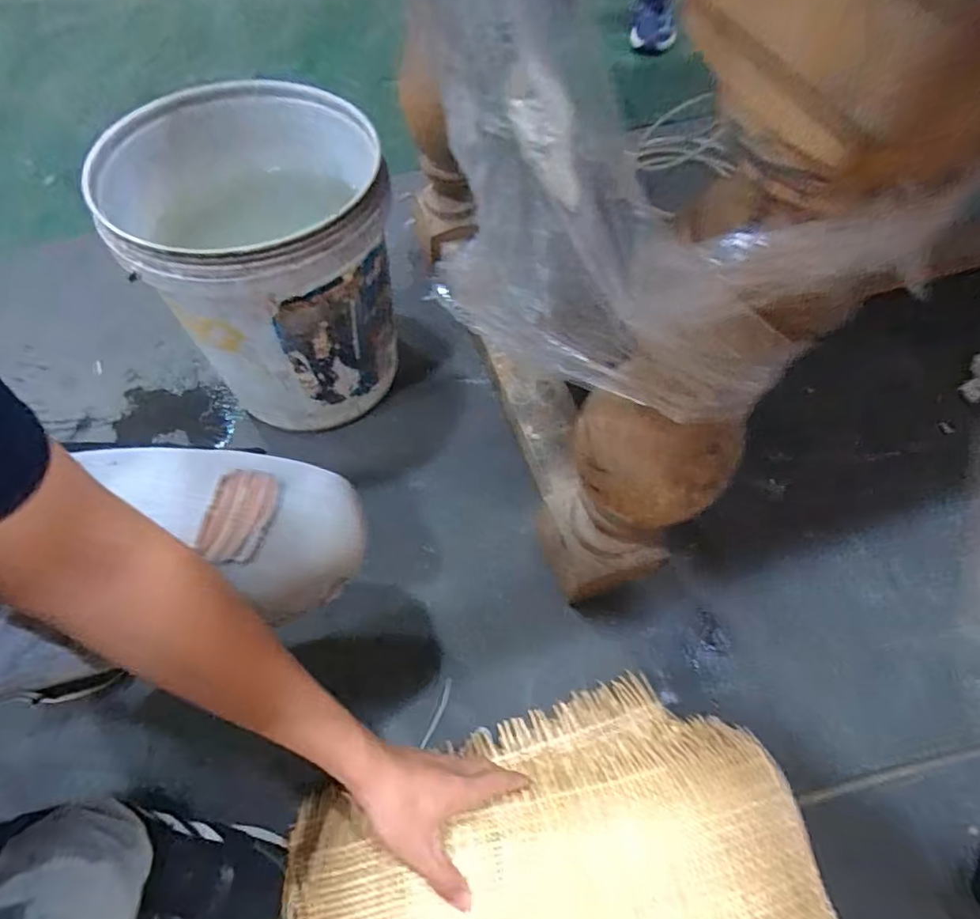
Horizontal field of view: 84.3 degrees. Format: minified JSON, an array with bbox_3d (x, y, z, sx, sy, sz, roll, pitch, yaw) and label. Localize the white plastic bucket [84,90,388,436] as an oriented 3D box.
[{"bbox_3d":[-0.280,-0.253,0.739,0.309,0.308,0.327,-27,65,-18],"label":"white plastic bucket"}]

